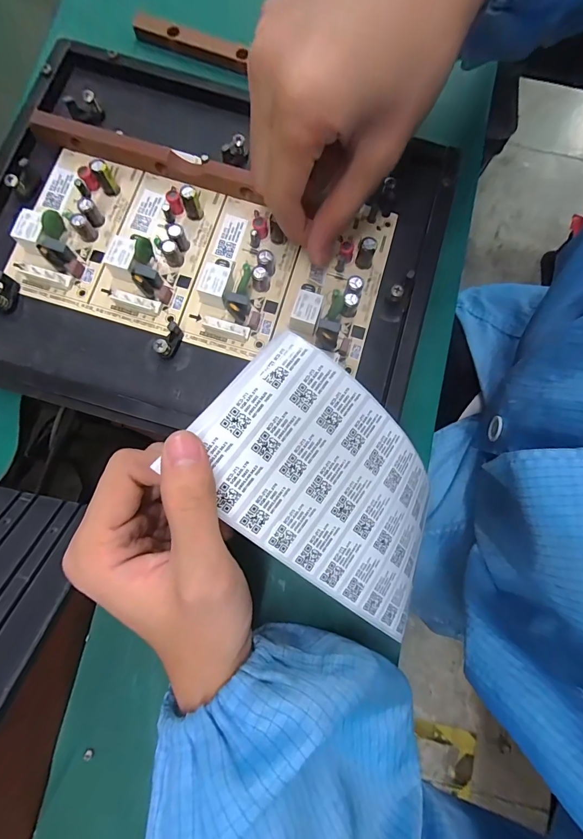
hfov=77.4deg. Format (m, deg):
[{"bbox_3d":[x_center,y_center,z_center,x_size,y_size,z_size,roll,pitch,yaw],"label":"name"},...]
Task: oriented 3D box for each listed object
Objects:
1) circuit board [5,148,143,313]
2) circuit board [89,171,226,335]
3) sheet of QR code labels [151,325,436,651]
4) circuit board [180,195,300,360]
[{"bbox_3d":[-0.135,-0.121,0.220,0.053,0.020,0.100,16,82,1],"label":"circuit board"},{"bbox_3d":[-0.083,-0.107,0.221,0.054,0.017,0.098,16,82,2],"label":"circuit board"},{"bbox_3d":[0.027,0.037,0.195,0.158,0.012,0.093,41,78,-19],"label":"sheet of QR code labels"},{"bbox_3d":[-0.030,-0.090,0.220,0.054,0.015,0.099,17,82,2],"label":"circuit board"}]

